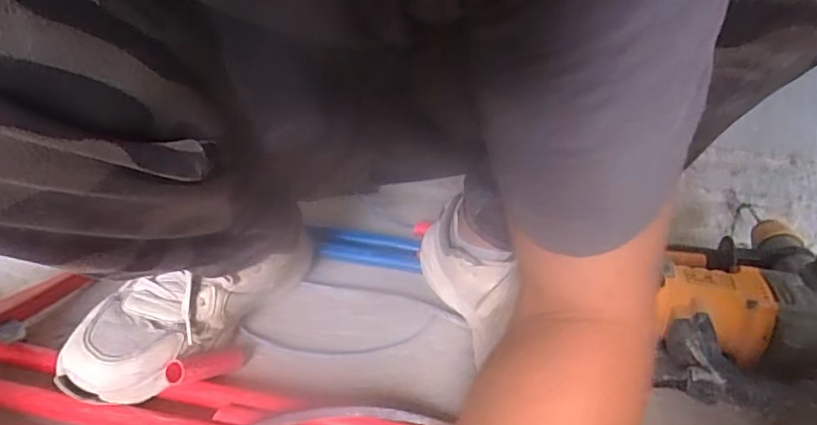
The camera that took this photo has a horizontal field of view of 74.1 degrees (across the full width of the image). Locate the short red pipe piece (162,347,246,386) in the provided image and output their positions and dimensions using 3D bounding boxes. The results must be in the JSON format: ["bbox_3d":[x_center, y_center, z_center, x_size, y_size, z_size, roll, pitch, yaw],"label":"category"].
[{"bbox_3d":[-0.167,0.128,0.456,0.020,0.019,0.069,21,12,31],"label":"short red pipe piece"}]

